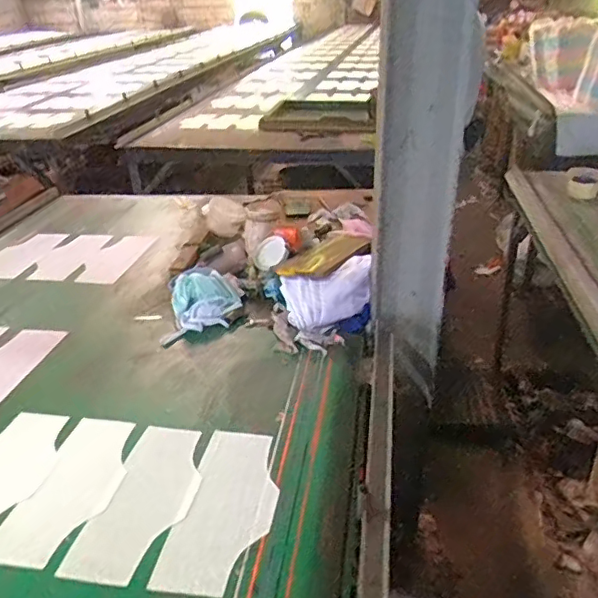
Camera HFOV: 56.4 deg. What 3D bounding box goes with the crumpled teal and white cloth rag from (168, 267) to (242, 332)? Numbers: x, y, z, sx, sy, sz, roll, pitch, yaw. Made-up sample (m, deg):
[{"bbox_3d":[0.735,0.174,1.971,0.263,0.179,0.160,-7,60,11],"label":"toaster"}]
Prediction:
[{"bbox_3d":[-0.210,-0.005,1.266,0.156,0.079,0.149,-10,29,-10],"label":"crumpled teal and white cloth rag"}]

